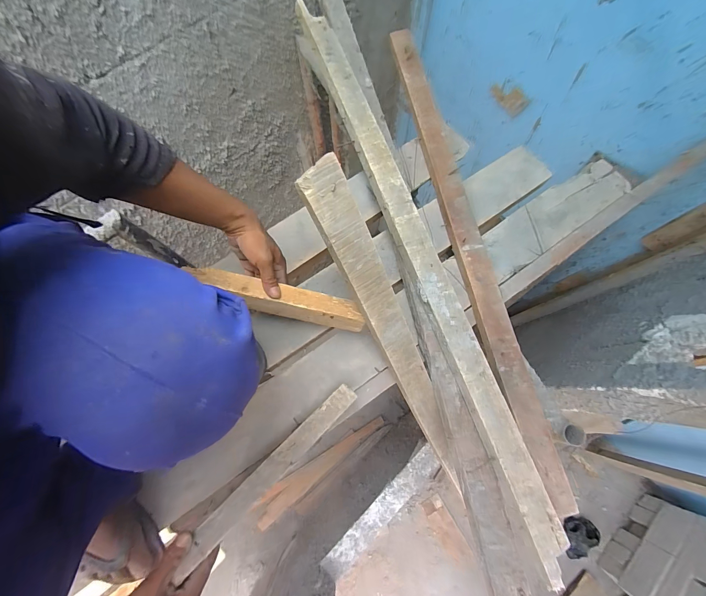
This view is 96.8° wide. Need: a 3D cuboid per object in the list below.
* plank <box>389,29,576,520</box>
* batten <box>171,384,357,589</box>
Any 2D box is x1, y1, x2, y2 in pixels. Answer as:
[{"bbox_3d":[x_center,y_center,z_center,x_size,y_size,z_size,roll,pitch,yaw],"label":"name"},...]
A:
[{"bbox_3d":[0.231,-0.153,0.650,0.060,0.028,1.040,-12,74,-3],"label":"plank"},{"bbox_3d":[-0.115,0.252,0.469,0.036,0.009,0.315,44,65,11],"label":"batten"}]

